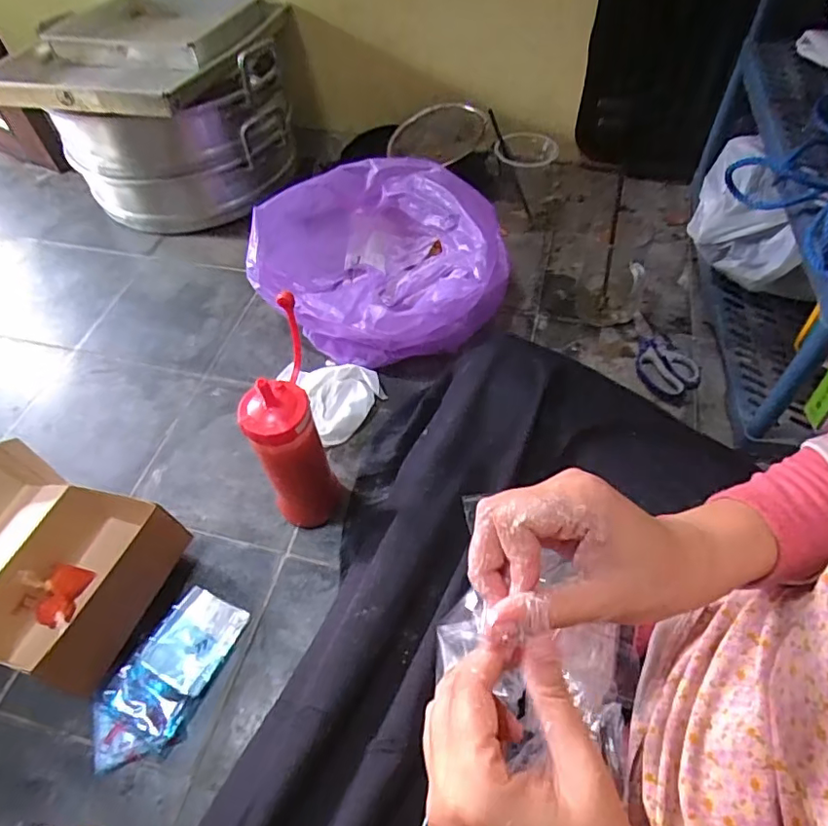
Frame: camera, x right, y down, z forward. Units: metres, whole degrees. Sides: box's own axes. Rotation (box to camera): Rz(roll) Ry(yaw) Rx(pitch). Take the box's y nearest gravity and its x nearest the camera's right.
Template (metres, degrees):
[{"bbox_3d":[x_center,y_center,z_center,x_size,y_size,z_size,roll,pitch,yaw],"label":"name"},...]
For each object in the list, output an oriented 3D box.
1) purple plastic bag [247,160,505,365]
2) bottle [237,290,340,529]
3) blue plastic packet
[{"bbox_3d":[-0.038,-0.193,0.710,0.301,0.167,0.229,17,57,17],"label":"purple plastic bag"},{"bbox_3d":[-0.117,0.019,0.532,0.064,0.209,0.099,-11,53,-3],"label":"bottle"},{"bbox_3d":[-0.222,0.235,0.498,0.074,0.016,0.153,22,58,19],"label":"blue plastic packet"}]

